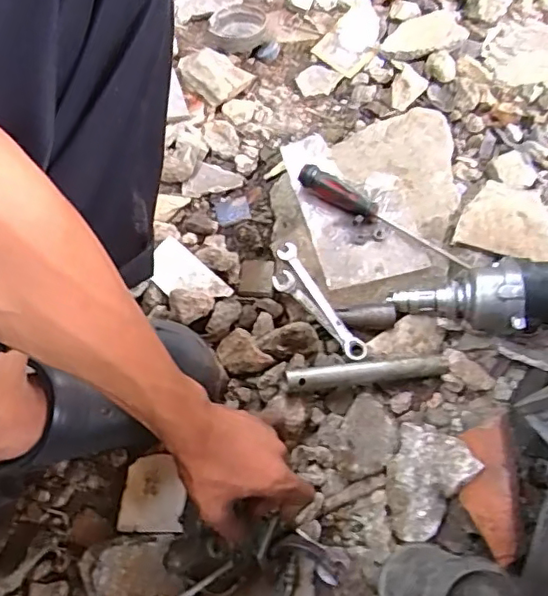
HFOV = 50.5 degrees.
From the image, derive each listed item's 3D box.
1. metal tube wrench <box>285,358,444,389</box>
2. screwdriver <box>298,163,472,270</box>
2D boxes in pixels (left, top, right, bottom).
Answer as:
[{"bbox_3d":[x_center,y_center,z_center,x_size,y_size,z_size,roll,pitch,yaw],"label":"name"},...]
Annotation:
[{"bbox_3d":[0.096,0.077,0.595,0.174,0.024,0.022,-2,65,-16],"label":"metal tube wrench"},{"bbox_3d":[0.122,-0.090,0.657,0.212,0.033,0.028,32,69,11],"label":"screwdriver"}]

